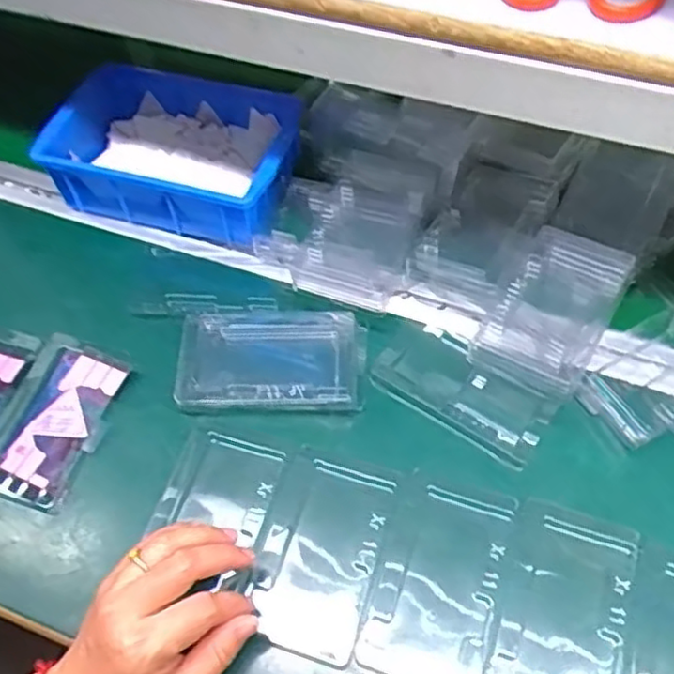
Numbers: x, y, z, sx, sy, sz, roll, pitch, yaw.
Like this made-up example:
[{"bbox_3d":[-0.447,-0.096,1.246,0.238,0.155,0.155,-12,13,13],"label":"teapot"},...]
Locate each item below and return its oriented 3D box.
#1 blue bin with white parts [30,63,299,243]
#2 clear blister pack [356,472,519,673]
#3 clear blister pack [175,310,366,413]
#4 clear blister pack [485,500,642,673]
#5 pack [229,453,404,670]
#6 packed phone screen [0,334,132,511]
[{"bbox_3d":[-0.147,-0.164,0.616,0.218,0.078,0.132,13,58,11],"label":"blue bin with white parts"},{"bbox_3d":[0.065,0.153,0.437,0.070,0.009,0.127,15,59,12],"label":"clear blister pack"},{"bbox_3d":[-0.049,0.017,0.520,0.135,0.024,0.080,0,57,2],"label":"clear blister pack"},{"bbox_3d":[0.139,0.168,0.424,0.075,0.008,0.127,14,58,12],"label":"clear blister pack"},{"bbox_3d":[-0.012,0.137,0.451,0.076,0.012,0.122,17,59,13],"label":"pack"},{"bbox_3d":[-0.206,0.061,0.510,0.071,0.021,0.122,17,59,13],"label":"packed phone screen"}]

